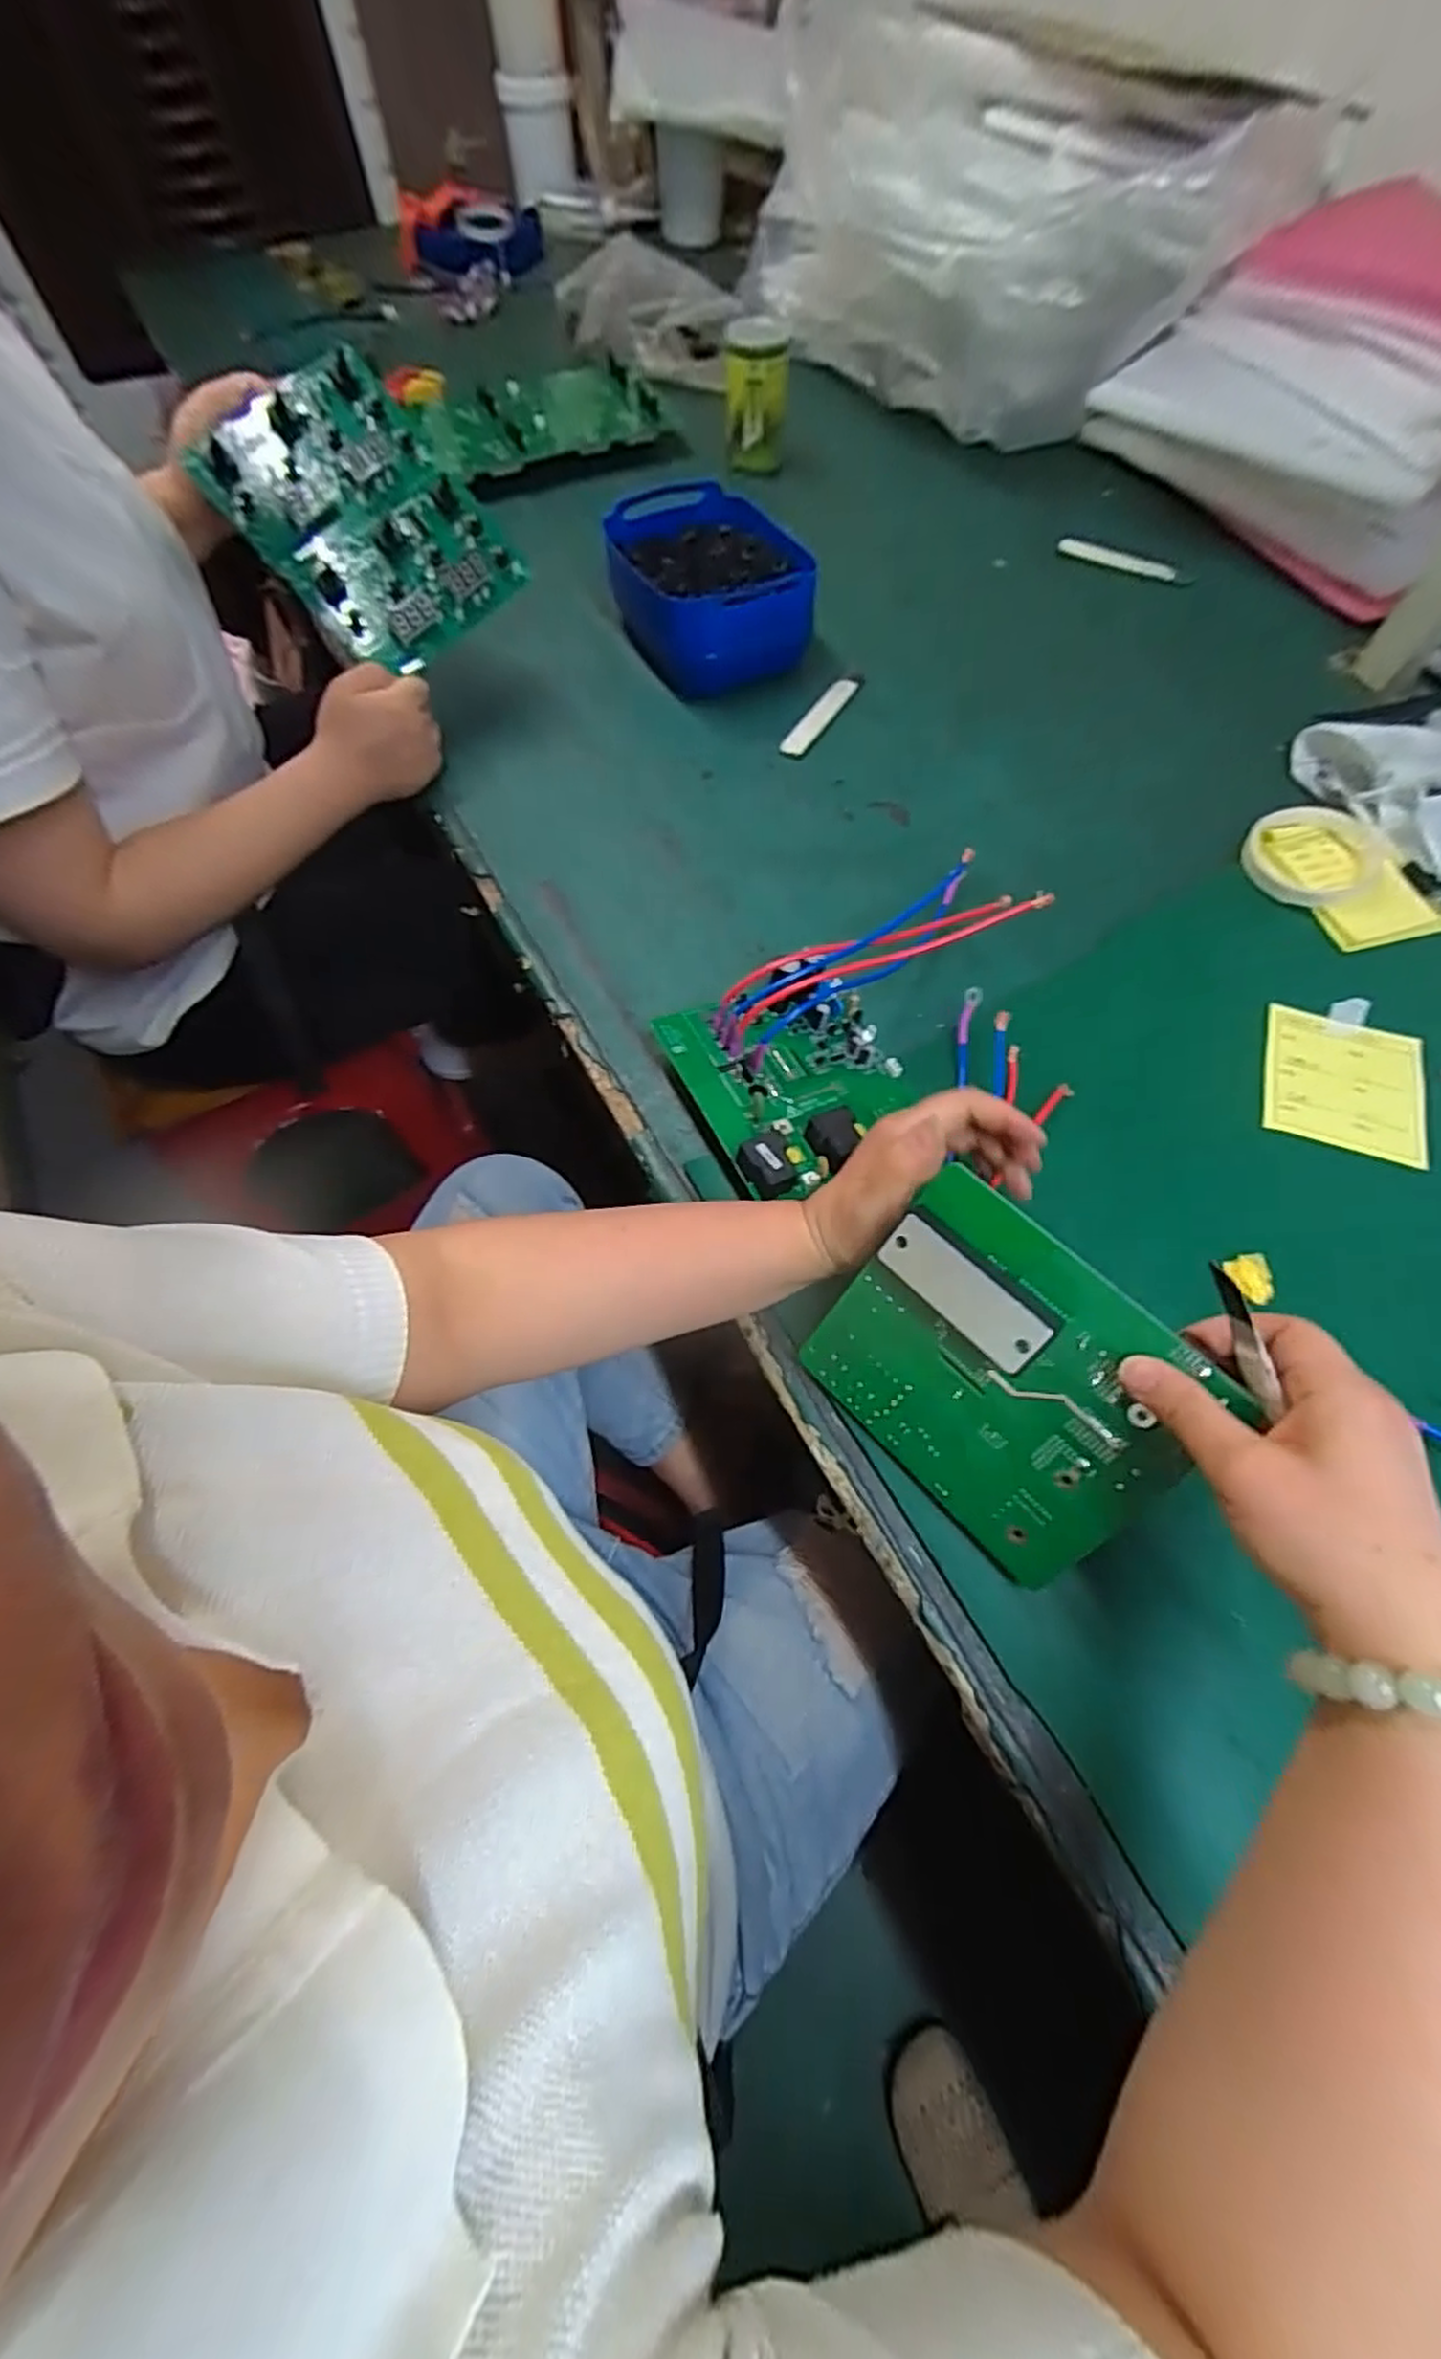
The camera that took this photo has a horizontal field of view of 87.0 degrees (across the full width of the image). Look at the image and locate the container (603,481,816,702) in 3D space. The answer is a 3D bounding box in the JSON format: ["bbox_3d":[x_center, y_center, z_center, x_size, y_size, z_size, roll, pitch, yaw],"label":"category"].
[{"bbox_3d":[-0.014,-0.554,0.721,0.161,0.076,0.196,-16,64,-5],"label":"container"}]

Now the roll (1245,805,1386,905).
[{"bbox_3d":[0.449,-0.246,0.577,0.109,0.014,0.090,-41,69,-16],"label":"roll"}]

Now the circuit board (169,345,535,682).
[{"bbox_3d":[-0.285,-0.527,0.612,0.200,0.030,0.160,44,82,-14],"label":"circuit board"}]

